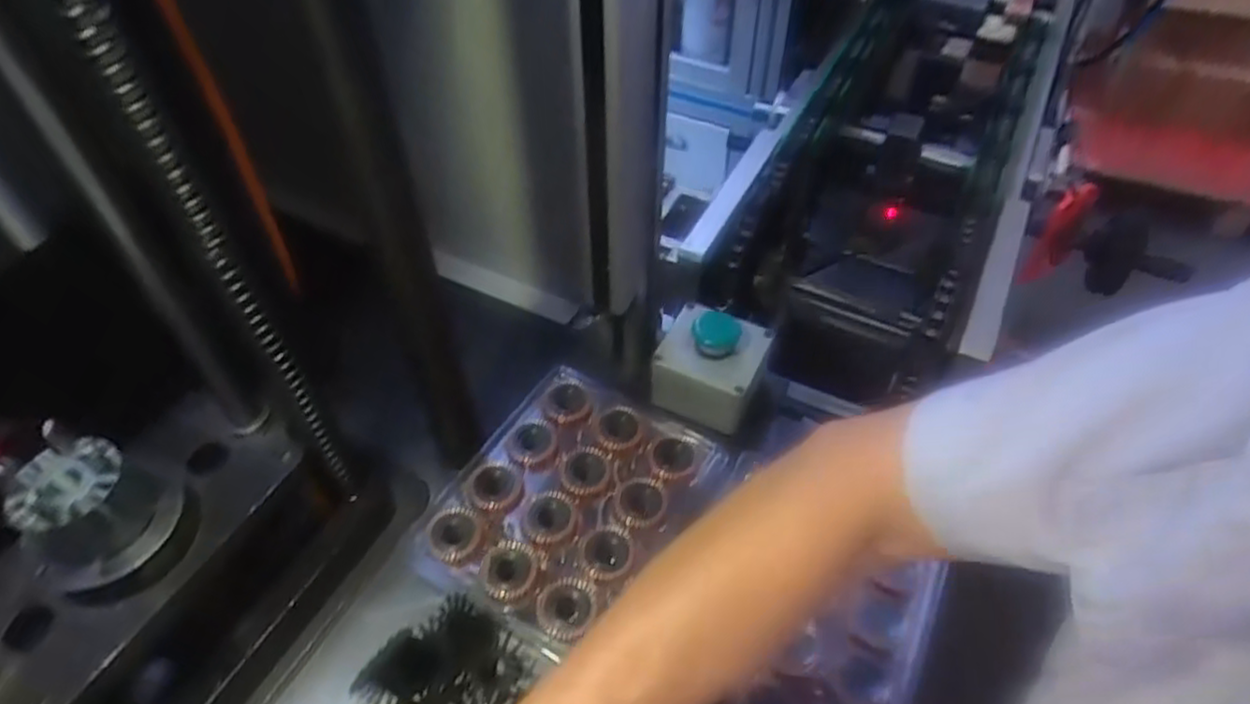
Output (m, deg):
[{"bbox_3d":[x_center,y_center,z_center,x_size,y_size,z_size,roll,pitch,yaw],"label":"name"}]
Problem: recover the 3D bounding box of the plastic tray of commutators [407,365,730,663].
[{"bbox_3d":[-0.046,0.101,0.532,0.161,0.041,0.201,32,56,24],"label":"plastic tray of commutators"}]

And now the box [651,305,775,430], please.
[{"bbox_3d":[0.073,0.007,0.601,0.084,0.066,0.081,19,52,15],"label":"box"}]

